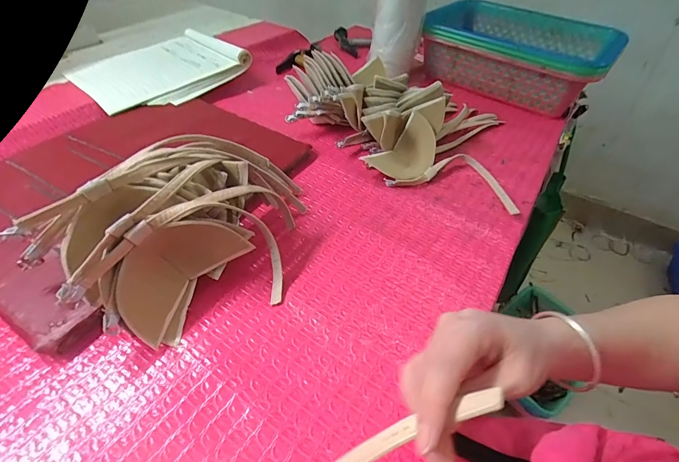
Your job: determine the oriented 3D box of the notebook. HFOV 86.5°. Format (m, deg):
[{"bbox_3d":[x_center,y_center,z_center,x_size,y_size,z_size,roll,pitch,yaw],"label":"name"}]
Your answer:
[{"bbox_3d":[-0.333,-0.308,0.680,0.232,0.041,0.278,32,51,25],"label":"notebook"}]

